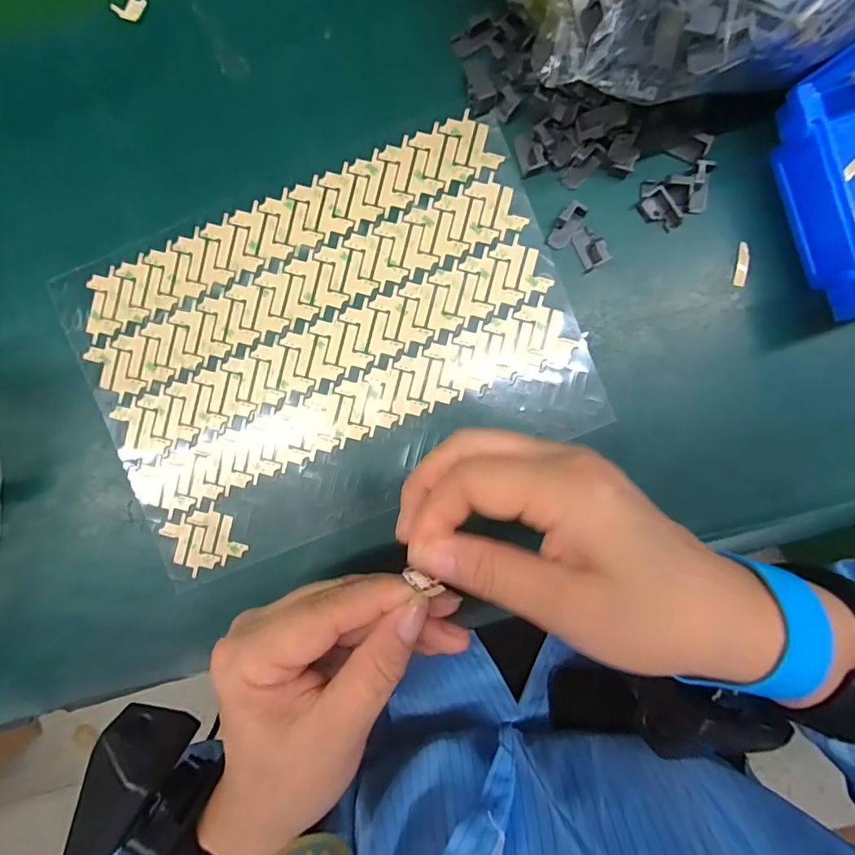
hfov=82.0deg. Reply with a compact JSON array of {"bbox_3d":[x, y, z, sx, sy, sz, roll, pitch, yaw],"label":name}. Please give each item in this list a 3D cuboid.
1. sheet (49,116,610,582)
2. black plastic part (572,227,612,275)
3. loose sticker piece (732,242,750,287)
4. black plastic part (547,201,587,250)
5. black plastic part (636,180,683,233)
[{"bbox_3d":[-0.049,-0.037,0.253,0.242,0.004,0.171,-21,91,3],"label":"sheet"},{"bbox_3d":[0.081,-0.089,0.244,0.011,0.010,0.020,-23,91,3],"label":"black plastic part"},{"bbox_3d":[0.157,-0.081,0.245,0.006,0.004,0.021,9,95,17],"label":"loose sticker piece"},{"bbox_3d":[0.069,-0.100,0.243,0.010,0.009,0.022,36,93,1],"label":"black plastic part"},{"bbox_3d":[0.113,-0.109,0.241,0.012,0.011,0.026,-29,91,3],"label":"black plastic part"}]

